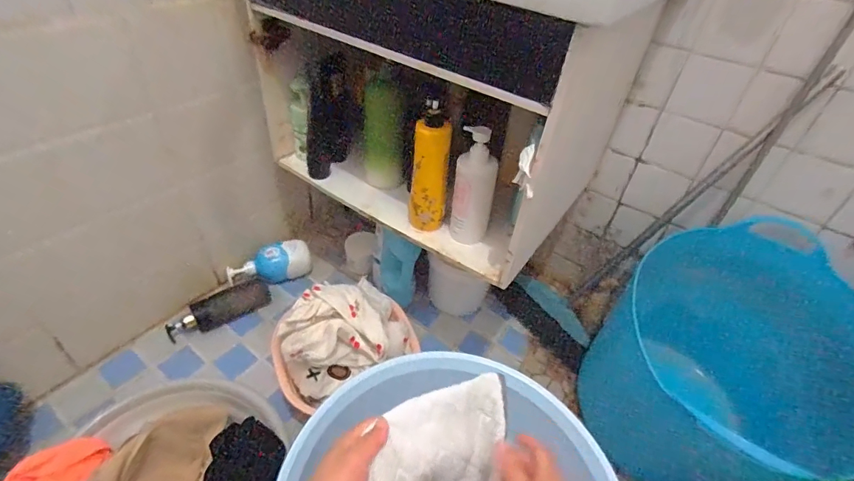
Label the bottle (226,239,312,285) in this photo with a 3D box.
[{"bbox_3d":[-0.390,0.060,1.029,0.198,0.074,0.074,-14,44,-19],"label":"bottle"}]

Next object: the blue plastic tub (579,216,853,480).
[{"bbox_3d":[0.511,0.228,0.757,0.355,0.359,0.430,24,44,22],"label":"blue plastic tub"}]

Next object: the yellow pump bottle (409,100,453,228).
[{"bbox_3d":[0.006,-0.108,0.691,0.053,0.222,0.047,13,41,11],"label":"yellow pump bottle"}]

